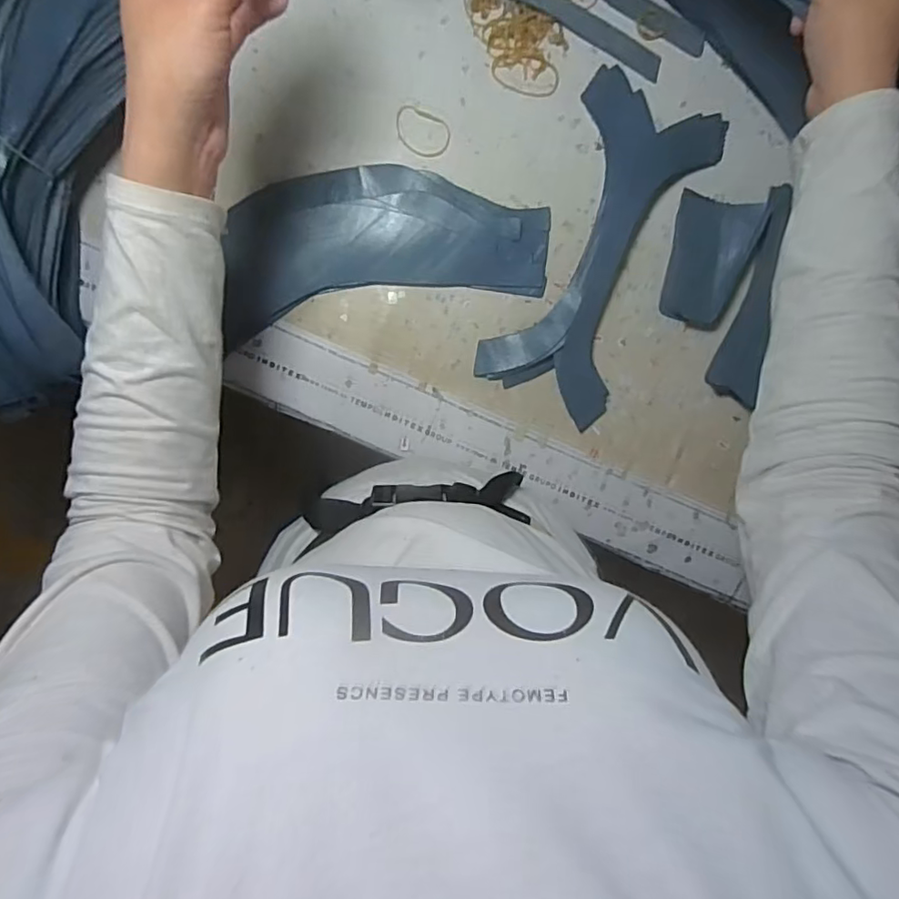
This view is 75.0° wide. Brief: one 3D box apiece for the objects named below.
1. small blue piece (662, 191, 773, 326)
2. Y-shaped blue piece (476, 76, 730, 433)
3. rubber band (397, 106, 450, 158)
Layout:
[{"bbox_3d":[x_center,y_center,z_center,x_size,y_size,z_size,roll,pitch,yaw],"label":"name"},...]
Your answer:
[{"bbox_3d":[0.208,-0.150,0.472,0.061,0.025,0.097,13,99,-3],"label":"small blue piece"},{"bbox_3d":[0.121,-0.159,0.472,0.113,0.018,0.256,22,98,-4],"label":"Y-shaped blue piece"},{"bbox_3d":[-0.022,-0.252,0.465,0.045,0.004,0.033,21,98,-4],"label":"rubber band"}]

